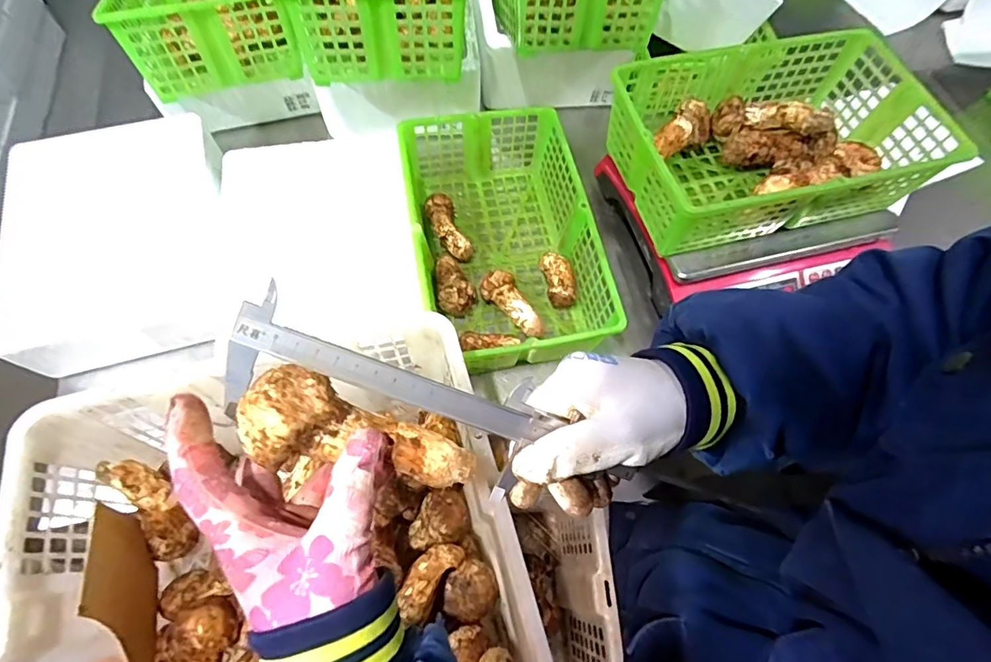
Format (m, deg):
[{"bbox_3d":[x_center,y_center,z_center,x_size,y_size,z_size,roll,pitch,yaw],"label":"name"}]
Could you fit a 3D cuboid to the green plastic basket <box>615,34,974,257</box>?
[{"bbox_3d":[0.320,-0.222,0.583,0.342,0.109,0.219,-10,67,-7],"label":"green plastic basket"}]

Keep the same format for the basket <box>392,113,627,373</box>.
[{"bbox_3d":[0.007,-0.118,0.639,0.207,0.111,0.345,-9,67,-7],"label":"basket"}]

